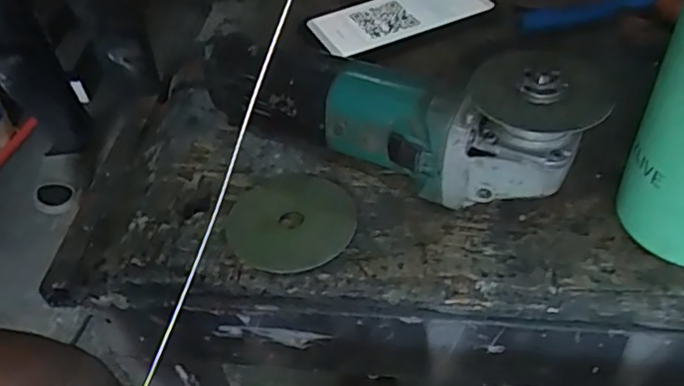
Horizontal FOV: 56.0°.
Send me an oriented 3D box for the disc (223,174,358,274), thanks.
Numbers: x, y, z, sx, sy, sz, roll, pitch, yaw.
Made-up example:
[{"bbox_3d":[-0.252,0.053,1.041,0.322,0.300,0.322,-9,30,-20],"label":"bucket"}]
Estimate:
[{"bbox_3d":[-0.033,0.018,0.420,0.082,0.004,0.082,-3,45,3],"label":"disc"}]

